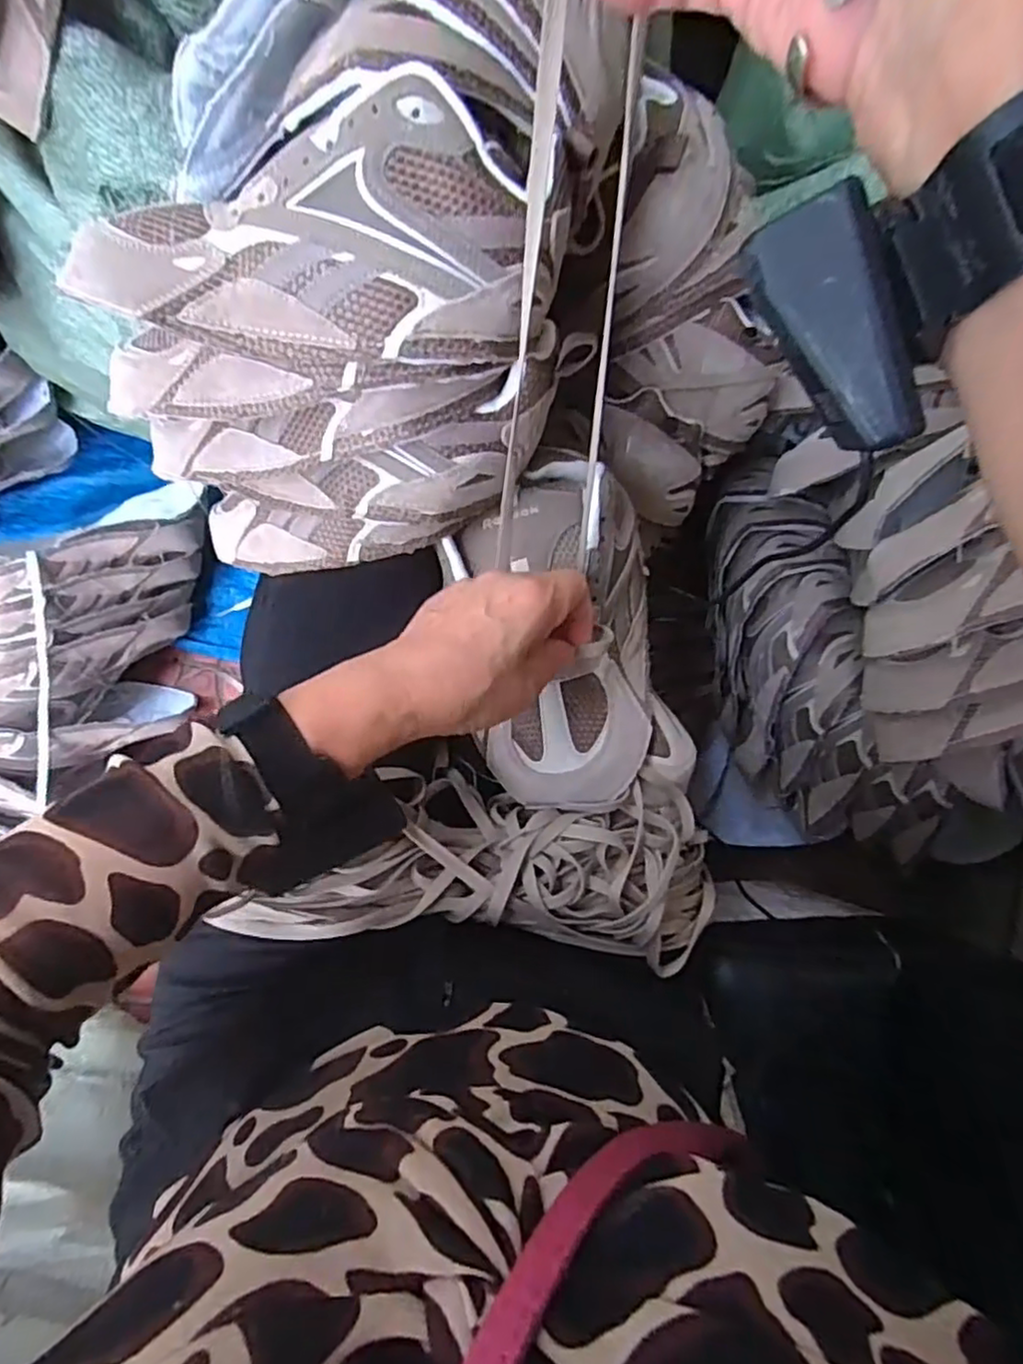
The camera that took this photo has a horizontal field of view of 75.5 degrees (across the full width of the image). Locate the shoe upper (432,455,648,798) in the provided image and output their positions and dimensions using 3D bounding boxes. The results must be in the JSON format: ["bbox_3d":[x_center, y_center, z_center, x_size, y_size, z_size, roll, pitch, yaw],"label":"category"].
[{"bbox_3d":[0.031,-0.032,0.386,0.123,0.071,0.205,-4,90,-7],"label":"shoe upper"}]

